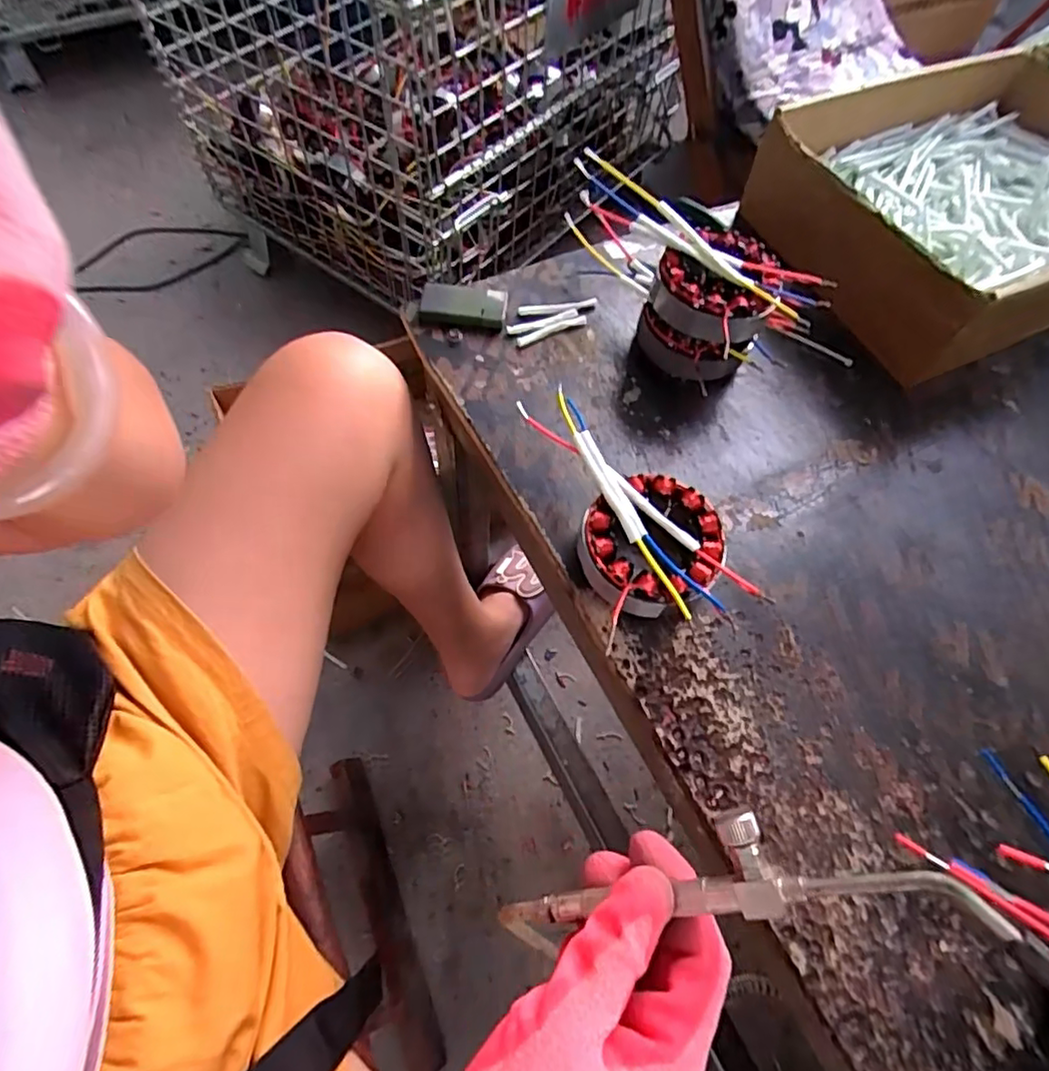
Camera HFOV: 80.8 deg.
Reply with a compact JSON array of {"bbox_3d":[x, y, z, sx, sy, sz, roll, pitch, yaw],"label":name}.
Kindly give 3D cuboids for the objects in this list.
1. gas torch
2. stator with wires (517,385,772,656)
[{"bbox_3d":[0.058,0.126,0.222,0.019,0.180,0.040,22,50,-45],"label":"gas torch"},{"bbox_3d":[0.070,-0.021,0.401,0.095,0.045,0.166,-16,64,-12],"label":"stator with wires"}]

